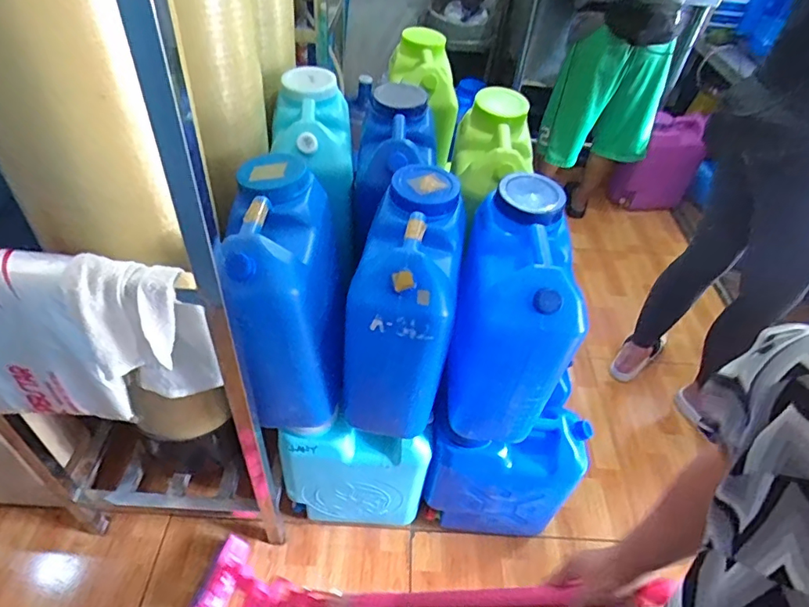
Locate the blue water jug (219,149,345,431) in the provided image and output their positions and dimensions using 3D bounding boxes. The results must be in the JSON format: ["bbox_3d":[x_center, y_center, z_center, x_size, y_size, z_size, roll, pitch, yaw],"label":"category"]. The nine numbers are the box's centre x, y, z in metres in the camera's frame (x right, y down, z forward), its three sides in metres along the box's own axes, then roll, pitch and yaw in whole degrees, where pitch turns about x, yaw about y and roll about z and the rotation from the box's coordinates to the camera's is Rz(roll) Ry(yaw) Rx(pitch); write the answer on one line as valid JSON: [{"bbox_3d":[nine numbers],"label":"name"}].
[{"bbox_3d":[-0.203,-0.014,0.923,0.176,0.386,0.307,-4,46,-10],"label":"blue water jug"}]

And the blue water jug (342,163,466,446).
[{"bbox_3d":[0.015,0.004,0.938,0.180,0.391,0.321,11,46,5],"label":"blue water jug"}]

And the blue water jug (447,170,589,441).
[{"bbox_3d":[0.184,0.023,0.938,0.181,0.400,0.291,6,46,0],"label":"blue water jug"}]

